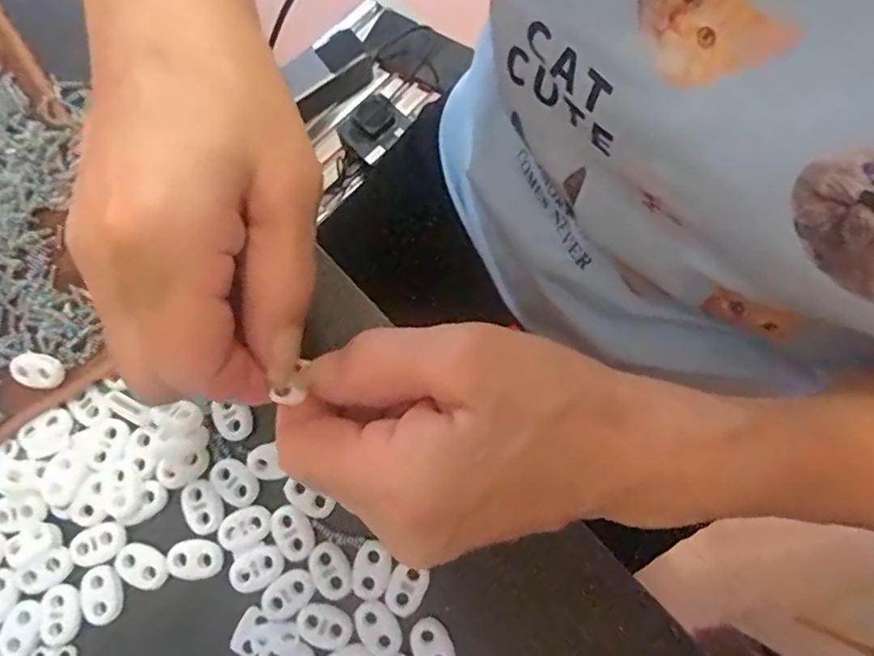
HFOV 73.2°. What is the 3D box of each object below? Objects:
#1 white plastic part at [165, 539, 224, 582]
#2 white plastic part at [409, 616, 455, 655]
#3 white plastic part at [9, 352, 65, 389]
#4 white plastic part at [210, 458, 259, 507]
[{"bbox_3d":[-0.100,0.096,0.242,0.023,0.004,0.015,3,76,2],"label":"white plastic part"},{"bbox_3d":[-0.002,0.126,0.230,0.015,0.004,0.023,-23,77,-5],"label":"white plastic part"},{"bbox_3d":[-0.173,0.018,0.256,0.021,0.007,0.014,10,76,3],"label":"white plastic part"},{"bbox_3d":[-0.086,0.065,0.247,0.022,0.004,0.016,38,80,9],"label":"white plastic part"}]

